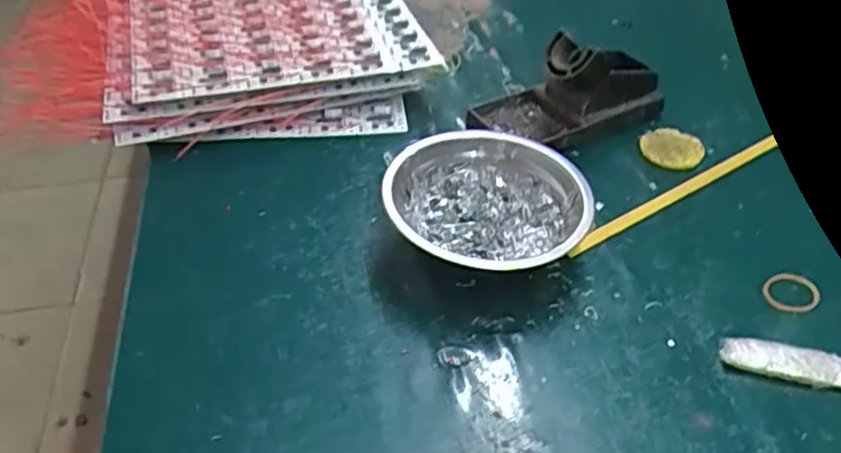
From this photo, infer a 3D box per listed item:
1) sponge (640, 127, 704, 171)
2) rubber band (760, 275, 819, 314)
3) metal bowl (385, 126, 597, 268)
[{"bbox_3d":[0.188,-0.058,0.499,0.045,0.007,0.044,18,46,17],"label":"sponge"},{"bbox_3d":[0.220,0.039,0.395,0.035,0.004,0.028,-7,44,-8],"label":"rubber band"},{"bbox_3d":[0.041,-0.009,0.418,0.124,0.041,0.124,1,43,-1],"label":"metal bowl"}]

